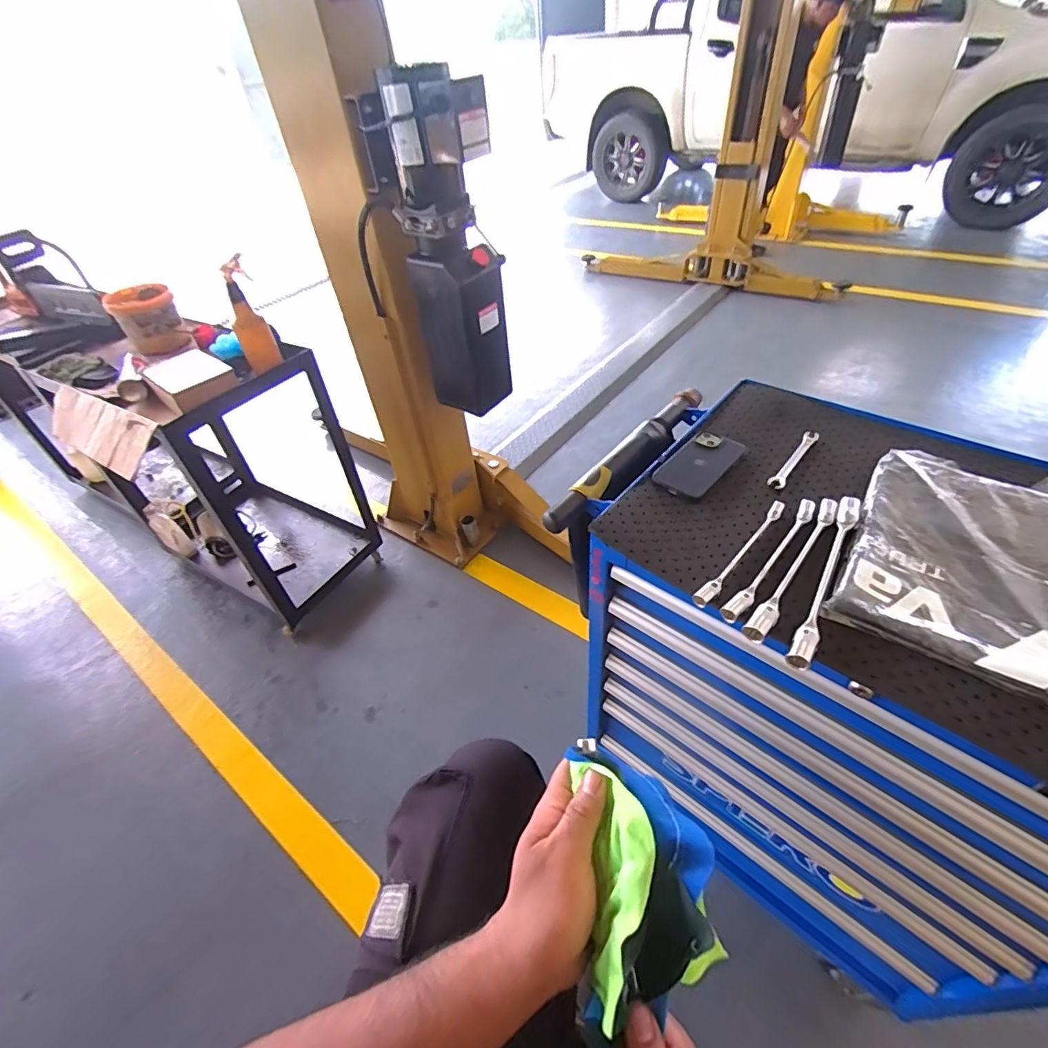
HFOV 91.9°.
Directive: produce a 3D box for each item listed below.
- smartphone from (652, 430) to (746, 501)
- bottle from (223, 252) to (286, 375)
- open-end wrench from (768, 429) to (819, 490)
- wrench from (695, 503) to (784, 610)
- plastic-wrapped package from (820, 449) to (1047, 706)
[{"bbox_3d":[0.253,-0.090,0.731,0.077,0.012,0.142,30,55,31],"label":"smartphone"},{"bbox_3d":[-0.719,-0.529,1.319,0.091,0.255,0.069,-28,48,-20],"label":"bottle"},{"bbox_3d":[0.386,-0.094,0.723,0.021,0.010,0.149,29,54,30],"label":"open-end wrench"},{"bbox_3d":[0.266,0.030,0.608,0.018,0.013,0.208,32,56,32],"label":"wrench"},{"bbox_3d":[0.509,0.033,0.566,0.236,0.022,0.325,24,52,27],"label":"plastic-wrapped package"}]

